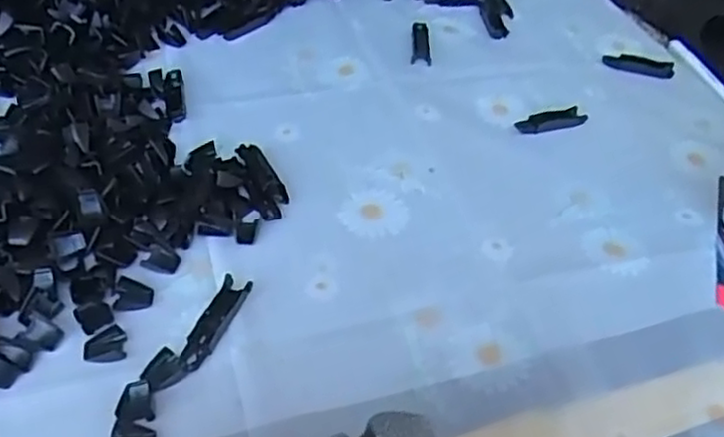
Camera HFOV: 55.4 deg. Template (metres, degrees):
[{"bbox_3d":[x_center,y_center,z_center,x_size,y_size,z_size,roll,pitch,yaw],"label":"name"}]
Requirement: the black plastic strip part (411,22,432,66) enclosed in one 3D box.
[{"bbox_3d":[0.055,-0.168,0.657,0.019,0.005,0.066,3,46,-4],"label":"black plastic strip part"}]

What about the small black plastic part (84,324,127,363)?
[{"bbox_3d":[-0.150,0.074,0.402,0.023,0.007,0.021,-6,48,-13],"label":"small black plastic part"}]

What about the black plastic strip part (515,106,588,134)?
[{"bbox_3d":[0.161,-0.084,0.589,0.064,0.006,0.022,-13,50,-18],"label":"black plastic strip part"}]

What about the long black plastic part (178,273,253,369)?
[{"bbox_3d":[-0.089,0.062,0.416,0.017,0.012,0.062,22,48,13],"label":"long black plastic part"}]

